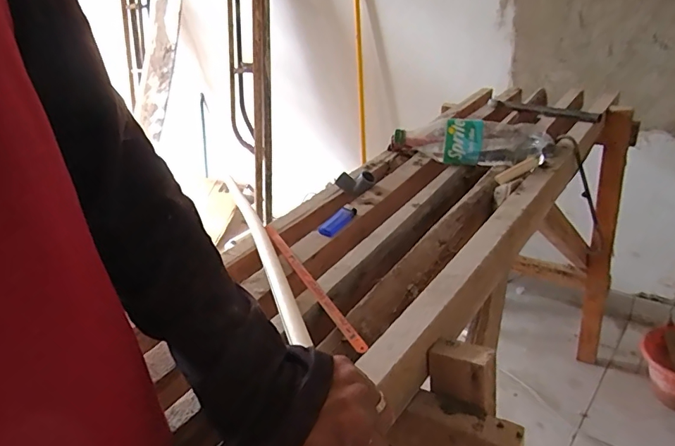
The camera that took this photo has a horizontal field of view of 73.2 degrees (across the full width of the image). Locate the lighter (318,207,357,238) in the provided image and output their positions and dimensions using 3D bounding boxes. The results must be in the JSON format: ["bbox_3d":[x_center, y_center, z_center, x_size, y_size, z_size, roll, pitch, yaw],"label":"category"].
[{"bbox_3d":[0.000,-0.003,0.689,0.025,0.015,0.080,8,30,30],"label":"lighter"}]

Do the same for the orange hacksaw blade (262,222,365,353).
[{"bbox_3d":[-0.038,0.069,0.567,0.015,0.006,0.289,-20,31,-20],"label":"orange hacksaw blade"}]

